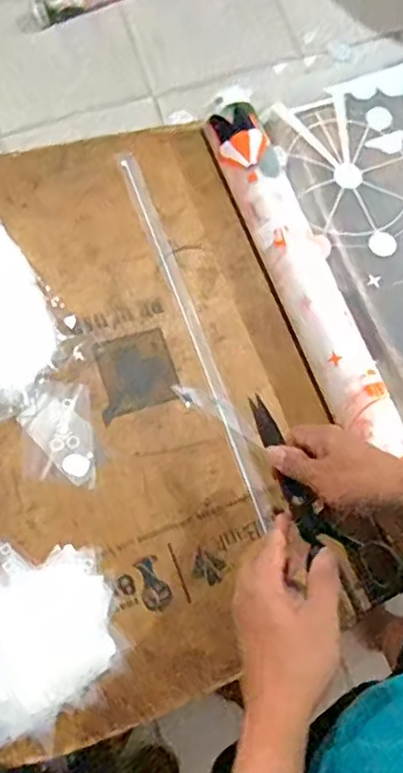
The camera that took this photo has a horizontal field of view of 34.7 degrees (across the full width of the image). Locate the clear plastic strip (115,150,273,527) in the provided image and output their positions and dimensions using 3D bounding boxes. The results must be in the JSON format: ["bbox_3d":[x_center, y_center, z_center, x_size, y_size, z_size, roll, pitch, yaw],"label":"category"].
[{"bbox_3d":[-0.010,-0.065,0.685,0.022,0.006,0.428,-20,76,-6],"label":"clear plastic strip"}]

